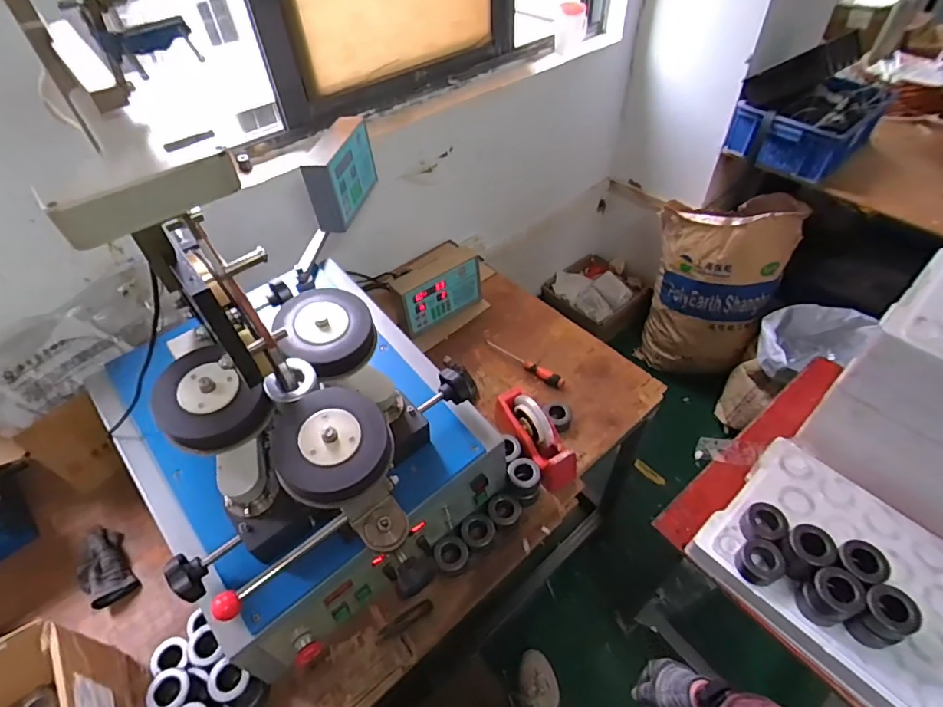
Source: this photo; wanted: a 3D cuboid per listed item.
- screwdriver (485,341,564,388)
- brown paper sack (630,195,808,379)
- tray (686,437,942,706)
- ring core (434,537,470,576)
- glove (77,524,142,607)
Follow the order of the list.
[{"bbox_3d":[0.126,0.017,1.174,0.220,0.023,0.029,35,59,28],"label":"screwdriver"},{"bbox_3d":[0.811,-0.218,1.741,0.407,0.607,0.264,25,55,22],"label":"brown paper sack"},{"bbox_3d":[0.590,0.320,0.760,0.289,0.109,0.385,-34,55,-24],"label":"tray"},{"bbox_3d":[-0.034,0.357,0.884,0.058,0.024,0.057,-1,49,2],"label":"ring core"},{"bbox_3d":[-0.669,0.379,0.901,0.079,0.036,0.163,-33,55,-24],"label":"glove"}]

